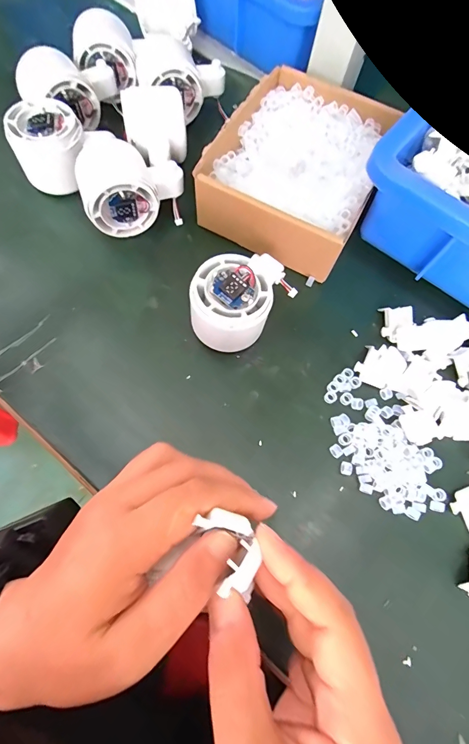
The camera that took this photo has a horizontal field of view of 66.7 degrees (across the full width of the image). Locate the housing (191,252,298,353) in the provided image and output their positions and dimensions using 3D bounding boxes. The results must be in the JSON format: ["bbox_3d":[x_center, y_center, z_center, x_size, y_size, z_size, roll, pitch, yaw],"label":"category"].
[{"bbox_3d":[-0.004,-0.048,0.269,0.065,0.051,0.054,-33,75,-12],"label":"housing"}]

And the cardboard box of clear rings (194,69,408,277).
[{"bbox_3d":[0.060,-0.185,0.321,0.131,0.049,0.188,28,73,6],"label":"cardboard box of clear rings"}]

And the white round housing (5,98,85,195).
[{"bbox_3d":[-0.159,-0.194,0.307,0.057,0.044,0.062,1,72,-2],"label":"white round housing"}]

